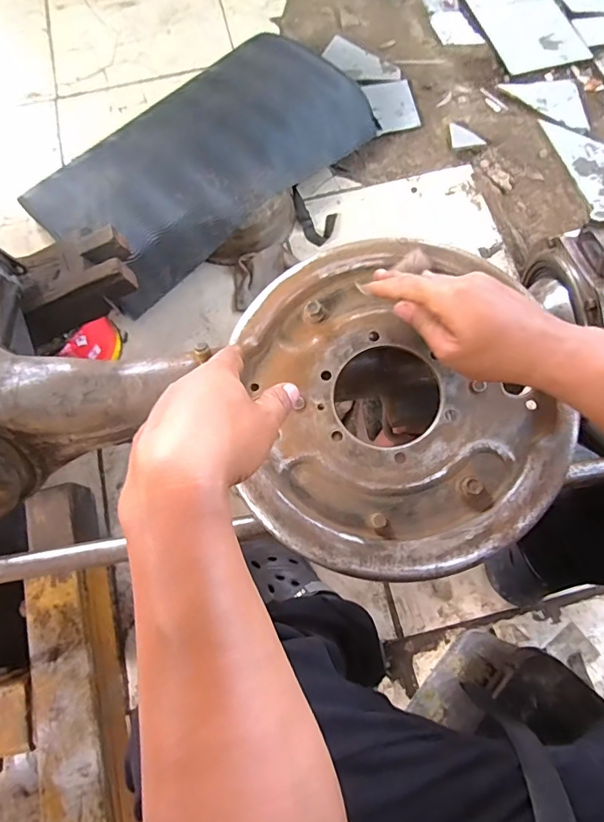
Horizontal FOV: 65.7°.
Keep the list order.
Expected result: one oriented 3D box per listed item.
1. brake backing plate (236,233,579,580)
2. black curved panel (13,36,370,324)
[{"bbox_3d":[0.079,-0.015,0.405,0.251,0.051,0.290,-3,76,-2],"label":"brake backing plate"},{"bbox_3d":[-0.171,-0.471,0.845,0.601,0.070,0.320,-43,77,-11],"label":"black curved panel"}]

